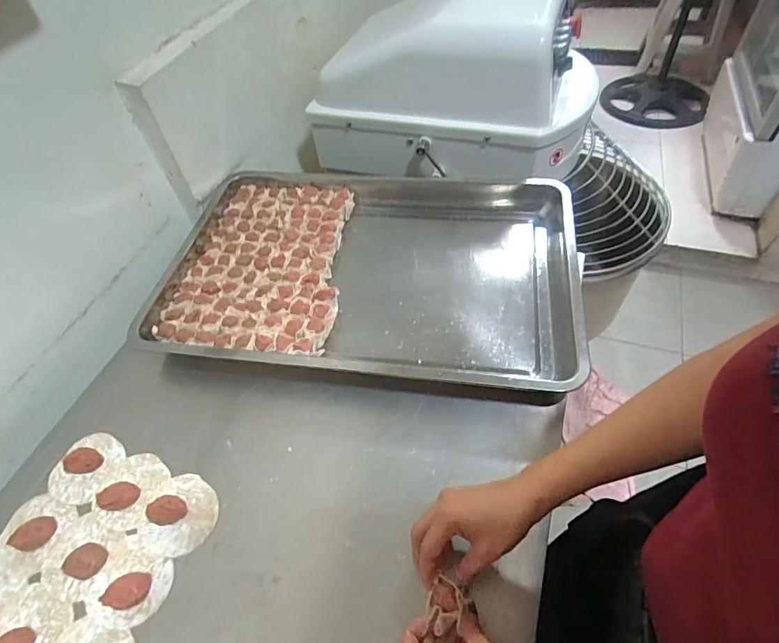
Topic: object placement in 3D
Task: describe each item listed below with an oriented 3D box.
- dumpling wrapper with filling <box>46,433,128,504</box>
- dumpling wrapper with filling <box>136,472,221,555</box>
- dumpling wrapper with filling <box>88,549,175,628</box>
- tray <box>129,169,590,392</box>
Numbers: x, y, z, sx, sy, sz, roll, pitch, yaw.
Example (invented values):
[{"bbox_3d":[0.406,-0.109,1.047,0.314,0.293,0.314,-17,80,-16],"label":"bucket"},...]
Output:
[{"bbox_3d":[-0.361,0.172,0.530,0.068,0.017,0.081,23,57,21],"label":"dumpling wrapper with filling"},{"bbox_3d":[-0.233,0.205,0.485,0.087,0.023,0.081,-2,52,3],"label":"dumpling wrapper with filling"},{"bbox_3d":[-0.262,0.265,0.446,0.078,0.016,0.065,7,53,10],"label":"dumpling wrapper with filling"},{"bbox_3d":[-0.037,-0.087,0.676,0.603,0.054,0.407,4,52,7],"label":"tray"}]

